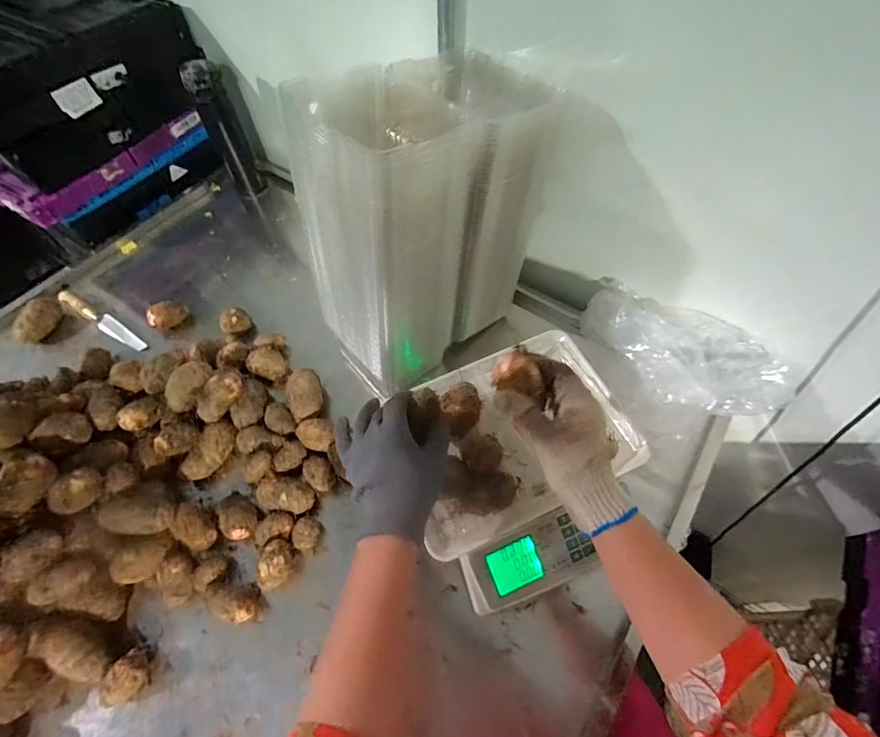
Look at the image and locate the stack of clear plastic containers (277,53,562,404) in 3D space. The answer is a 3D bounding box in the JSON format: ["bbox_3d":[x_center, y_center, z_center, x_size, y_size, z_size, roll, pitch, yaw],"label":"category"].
[{"bbox_3d":[-0.023,-0.168,0.559,0.279,0.326,0.155,-39,65,-19],"label":"stack of clear plastic containers"}]

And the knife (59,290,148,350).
[{"bbox_3d":[-0.584,-0.084,0.735,0.193,0.031,0.027,26,63,17],"label":"knife"}]

